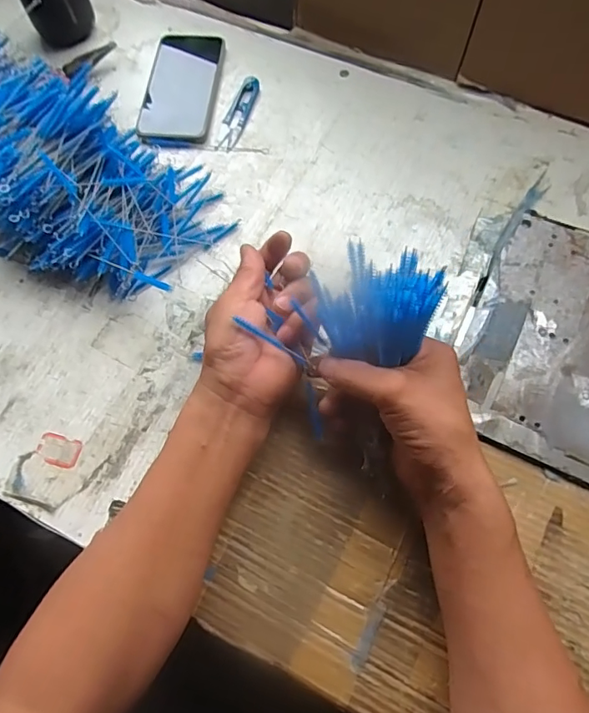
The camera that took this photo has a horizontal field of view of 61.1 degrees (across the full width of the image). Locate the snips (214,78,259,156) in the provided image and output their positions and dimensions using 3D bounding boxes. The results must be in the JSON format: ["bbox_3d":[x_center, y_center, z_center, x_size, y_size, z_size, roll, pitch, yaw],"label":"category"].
[{"bbox_3d":[-0.064,-0.269,0.550,0.026,0.012,0.101,13,67,8],"label":"snips"}]

